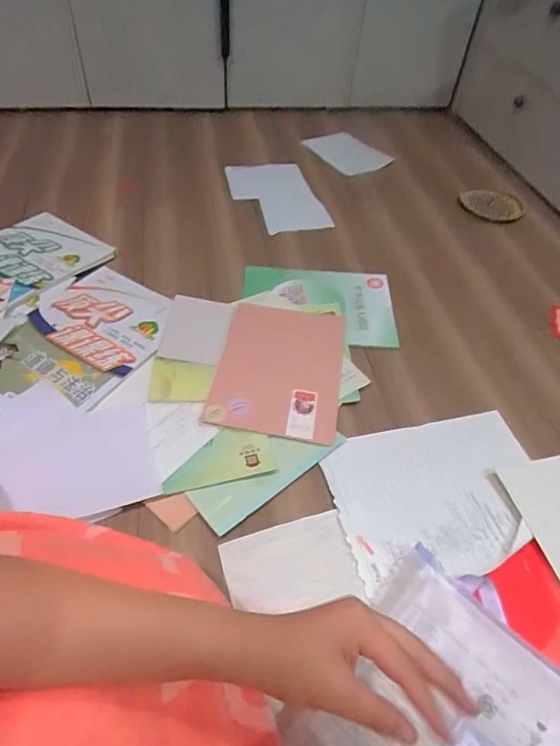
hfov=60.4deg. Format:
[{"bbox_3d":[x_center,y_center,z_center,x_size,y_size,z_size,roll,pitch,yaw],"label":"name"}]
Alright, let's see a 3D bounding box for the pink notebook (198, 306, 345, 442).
[{"bbox_3d":[0.001,-0.016,0.727,0.181,0.012,0.256,9,48,2],"label":"pink notebook"}]

